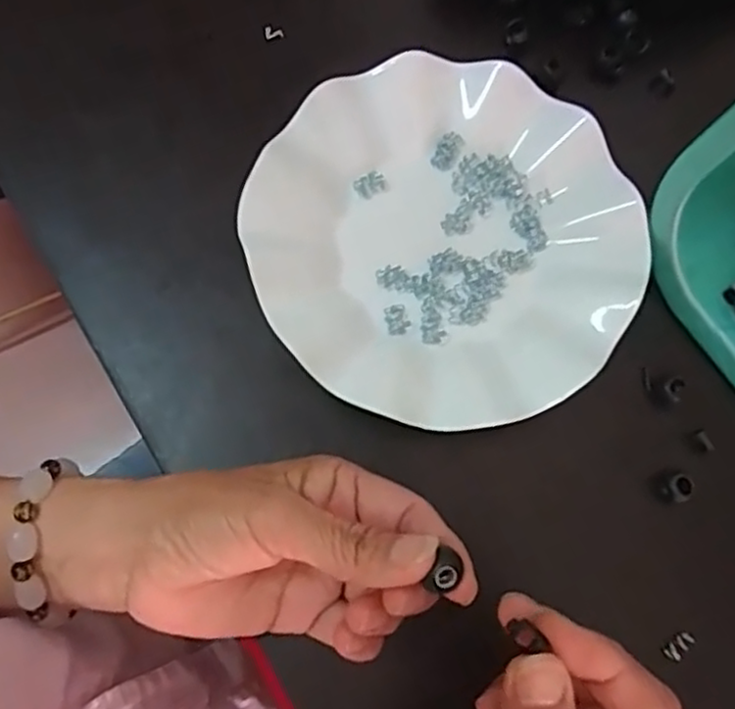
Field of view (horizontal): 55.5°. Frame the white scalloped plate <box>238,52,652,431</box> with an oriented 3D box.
[{"bbox_3d":[0.038,-0.057,0.336,0.179,0.028,0.179,1,77,-4],"label":"white scalloped plate"}]

